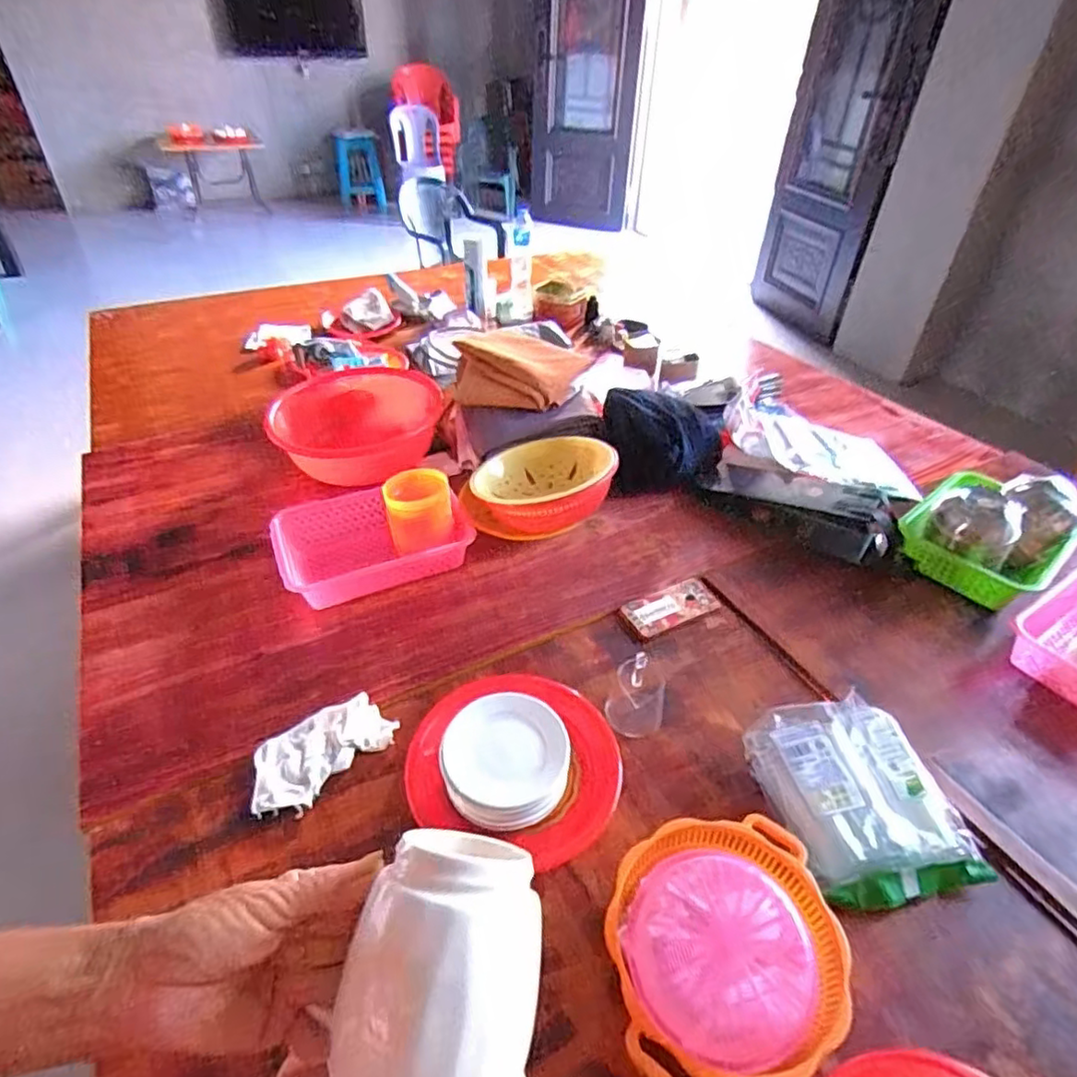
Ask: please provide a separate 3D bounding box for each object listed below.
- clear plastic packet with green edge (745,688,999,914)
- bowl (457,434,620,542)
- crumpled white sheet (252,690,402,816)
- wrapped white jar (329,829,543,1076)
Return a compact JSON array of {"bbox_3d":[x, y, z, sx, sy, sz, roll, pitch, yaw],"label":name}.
[{"bbox_3d":[0.371,0.303,0.746,0.189,0.065,0.222,-10,40,-13],"label":"clear plastic packet with green edge"},{"bbox_3d":[0.004,-0.098,1.151,0.282,0.117,0.229,-18,40,6],"label":"bowl"},{"bbox_3d":[-0.278,0.273,0.802,0.178,0.030,0.107,-28,47,-31],"label":"crumpled white sheet"},{"bbox_3d":[-0.041,0.194,0.282,0.082,0.076,0.099,3,39,3],"label":"wrapped white jar"}]

